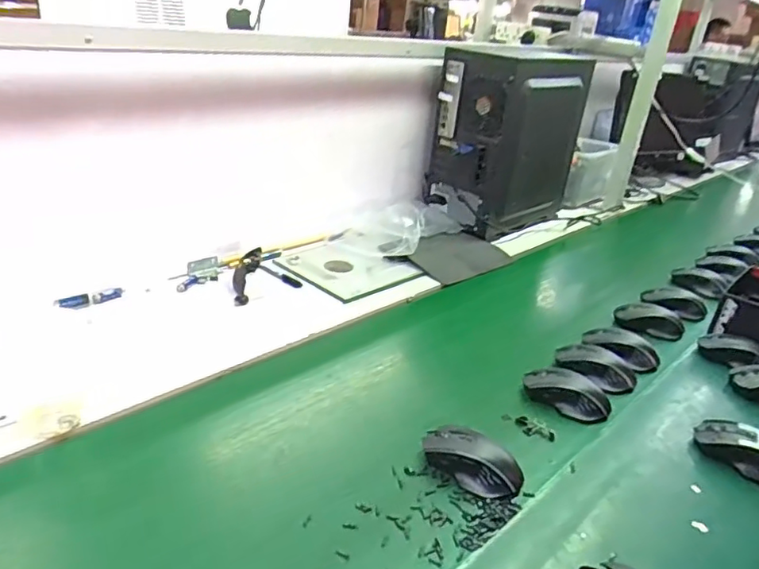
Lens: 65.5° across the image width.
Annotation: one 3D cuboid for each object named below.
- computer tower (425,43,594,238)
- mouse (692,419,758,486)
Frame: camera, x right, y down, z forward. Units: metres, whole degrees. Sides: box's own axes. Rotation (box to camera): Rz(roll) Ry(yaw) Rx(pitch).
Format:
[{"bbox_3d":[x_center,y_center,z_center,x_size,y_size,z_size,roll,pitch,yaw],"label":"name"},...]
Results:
[{"bbox_3d":[0.320,-0.328,1.379,0.359,0.367,0.195,-15,32,-37],"label":"computer tower"},{"bbox_3d":[0.451,0.204,0.728,0.065,0.041,0.116,-14,32,-37],"label":"mouse"}]

